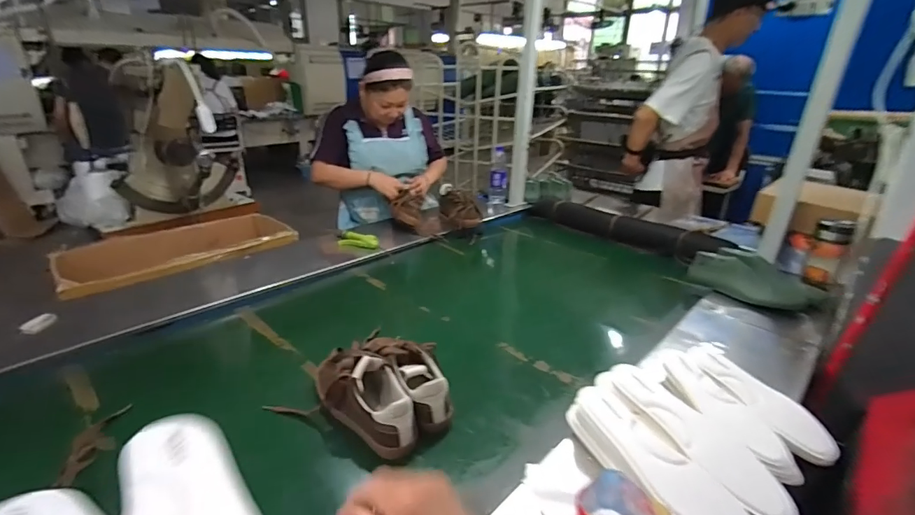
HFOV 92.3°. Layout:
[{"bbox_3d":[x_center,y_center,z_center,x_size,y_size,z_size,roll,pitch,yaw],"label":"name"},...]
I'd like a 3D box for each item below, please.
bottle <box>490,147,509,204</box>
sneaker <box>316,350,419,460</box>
[{"bbox_3d":[0.169,-0.325,1.780,0.075,0.219,0.068,2,23,-1],"label":"bottle"},{"bbox_3d":[-0.145,0.215,0.693,0.209,0.105,0.089,20,29,36],"label":"sneaker"}]

